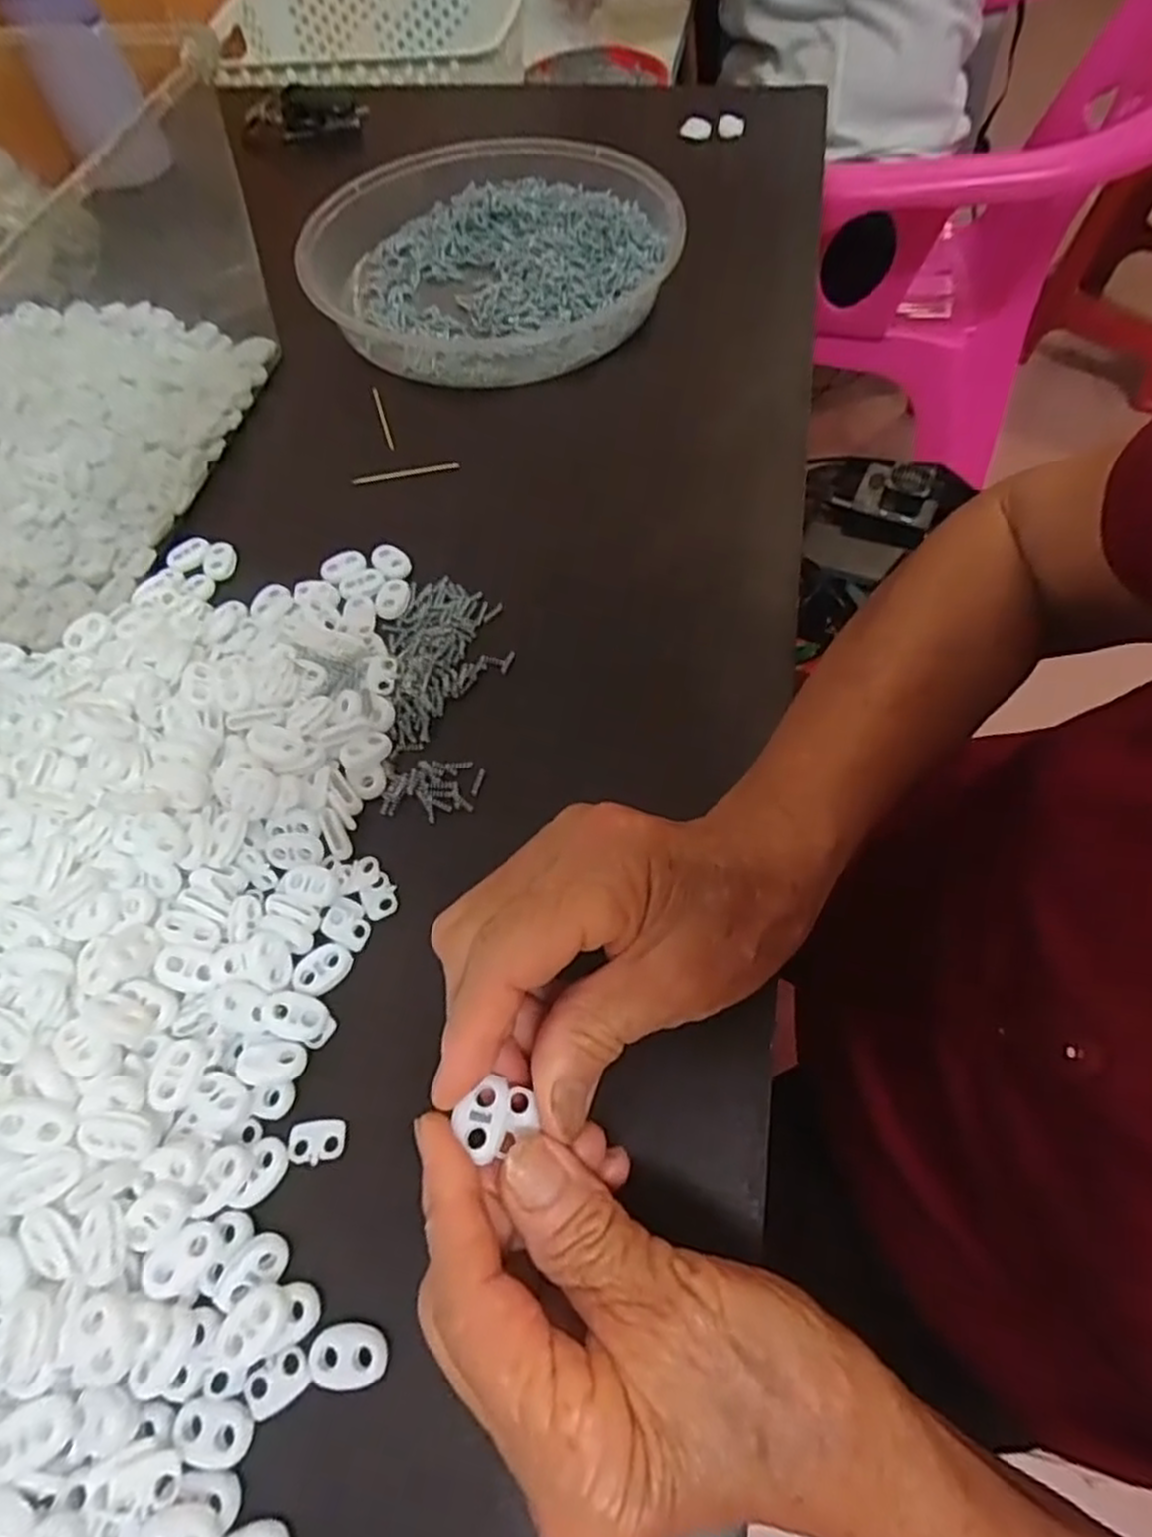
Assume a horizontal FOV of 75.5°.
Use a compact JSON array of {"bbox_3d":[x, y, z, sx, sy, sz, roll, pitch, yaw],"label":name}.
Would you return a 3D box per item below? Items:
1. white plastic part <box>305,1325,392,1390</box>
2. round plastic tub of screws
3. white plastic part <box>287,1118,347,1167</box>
[{"bbox_3d":[-0.067,0.173,0.219,0.023,0.005,0.014,-4,61,2],"label":"white plastic part"},{"bbox_3d":[-0.050,-0.330,0.472,0.221,0.040,0.206,-2,61,3],"label":"round plastic tub of screws"},{"bbox_3d":[-0.087,0.124,0.248,0.019,0.004,0.013,-7,61,-1],"label":"white plastic part"}]

